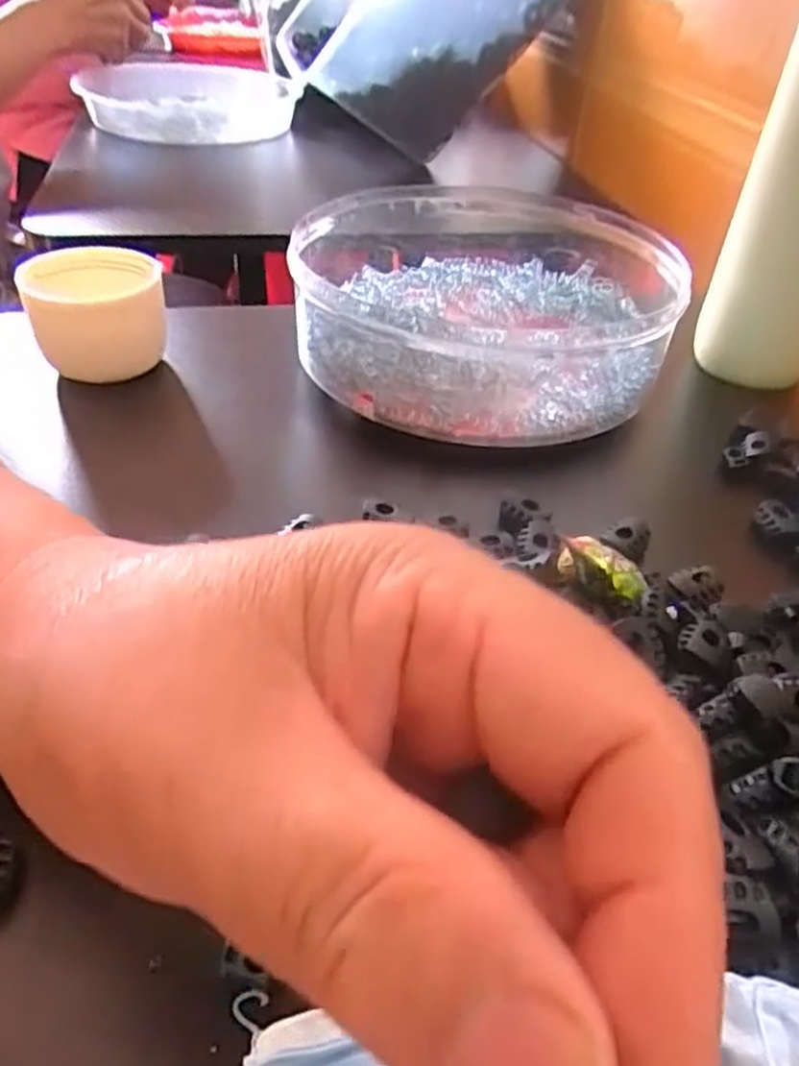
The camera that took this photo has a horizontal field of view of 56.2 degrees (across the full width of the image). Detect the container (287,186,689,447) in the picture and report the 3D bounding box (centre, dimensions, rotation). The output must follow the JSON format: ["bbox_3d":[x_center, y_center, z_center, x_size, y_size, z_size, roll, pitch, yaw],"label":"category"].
[{"bbox_3d":[0.053,-0.130,0.397,0.174,0.059,0.180,15,41,13],"label":"container"}]

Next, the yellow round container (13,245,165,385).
[{"bbox_3d":[-0.151,-0.104,0.370,0.068,0.049,0.055,-8,41,-13],"label":"yellow round container"}]

